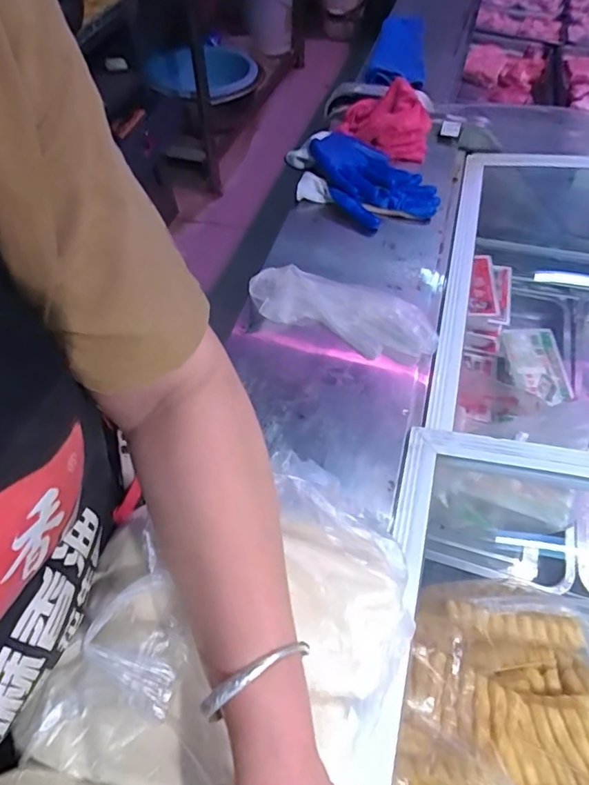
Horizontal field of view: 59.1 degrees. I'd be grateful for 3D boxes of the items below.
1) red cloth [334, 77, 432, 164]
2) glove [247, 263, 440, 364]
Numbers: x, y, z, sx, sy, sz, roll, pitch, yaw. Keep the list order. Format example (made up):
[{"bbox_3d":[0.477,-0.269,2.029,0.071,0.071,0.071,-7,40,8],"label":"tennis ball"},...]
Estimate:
[{"bbox_3d":[0.159,-0.491,0.916,0.153,0.085,0.189,6,53,7],"label":"red cloth"},{"bbox_3d":[0.058,-0.105,0.668,0.247,0.028,0.098,19,55,17],"label":"glove"}]

